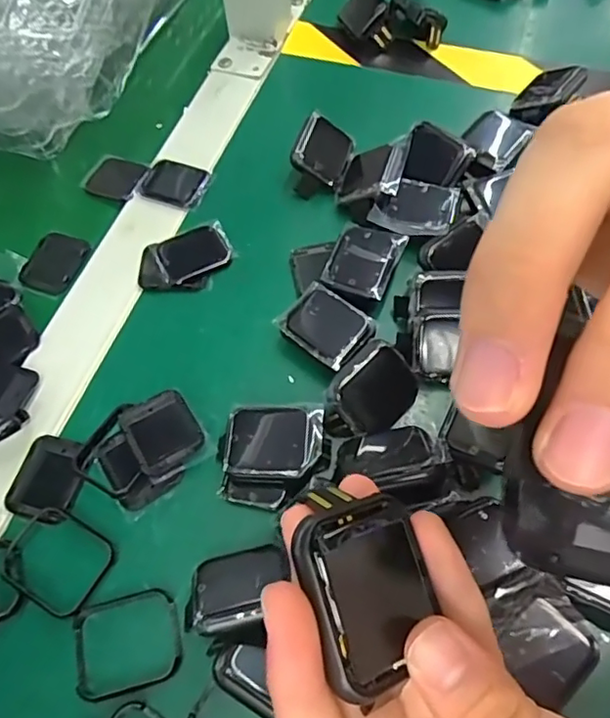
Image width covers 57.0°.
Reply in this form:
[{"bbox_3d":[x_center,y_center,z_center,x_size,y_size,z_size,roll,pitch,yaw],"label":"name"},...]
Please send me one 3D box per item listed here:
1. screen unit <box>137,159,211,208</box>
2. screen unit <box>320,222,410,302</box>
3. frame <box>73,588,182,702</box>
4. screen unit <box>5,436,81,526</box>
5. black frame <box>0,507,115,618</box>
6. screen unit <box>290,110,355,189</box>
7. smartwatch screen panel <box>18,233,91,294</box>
[{"bbox_3d":[-0.083,-0.112,0.356,0.042,0.004,0.034,16,65,11],"label":"screen unit"},{"bbox_3d":[0.032,-0.055,0.307,0.036,0.004,0.044,23,69,11],"label":"screen unit"},{"bbox_3d":[-0.076,0.121,0.239,0.045,0.004,0.038,-16,63,-5],"label":"frame"},{"bbox_3d":[-0.125,0.057,0.274,0.032,0.004,0.039,10,64,8],"label":"screen unit"},{"bbox_3d":[-0.113,0.090,0.255,0.046,0.005,0.038,27,67,15],"label":"black frame"},{"bbox_3d":[0.012,-0.130,0.349,0.035,0.009,0.044,31,61,-20],"label":"screen unit"},{"bbox_3d":[-0.153,-0.059,0.343,0.034,0.004,0.040,20,66,13],"label":"smartwatch screen panel"}]

